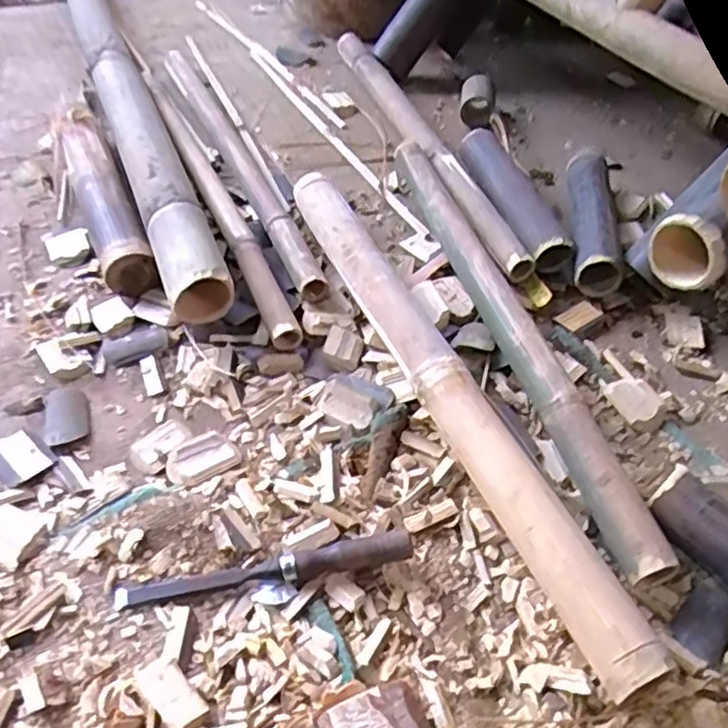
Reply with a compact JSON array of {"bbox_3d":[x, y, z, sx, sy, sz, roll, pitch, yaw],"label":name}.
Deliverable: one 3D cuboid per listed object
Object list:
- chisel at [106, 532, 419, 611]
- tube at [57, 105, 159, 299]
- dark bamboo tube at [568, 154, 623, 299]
[{"bbox_3d":[-0.081,0.171,0.552,0.244,0.029,0.023,-7,50,-9],"label":"chisel"},{"bbox_3d":[-0.343,-0.217,0.869,0.063,0.066,0.349,-19,52,-18],"label":"tube"},{"bbox_3d":[0.296,-0.194,0.873,0.055,0.061,0.256,7,49,4],"label":"dark bamboo tube"}]

